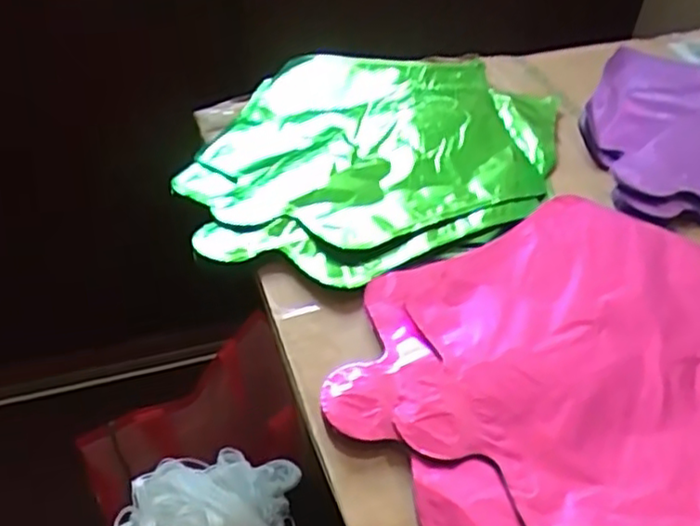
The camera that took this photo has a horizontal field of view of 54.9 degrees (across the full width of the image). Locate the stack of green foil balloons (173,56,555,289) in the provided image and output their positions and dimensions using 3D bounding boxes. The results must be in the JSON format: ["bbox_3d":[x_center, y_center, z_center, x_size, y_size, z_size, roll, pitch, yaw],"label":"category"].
[{"bbox_3d":[0.022,-0.086,0.487,0.231,0.013,0.272,15,46,11],"label":"stack of green foil balloons"}]

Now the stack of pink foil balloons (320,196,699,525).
[{"bbox_3d":[0.133,0.049,0.366,0.261,0.013,0.238,7,45,3],"label":"stack of pink foil balloons"}]

